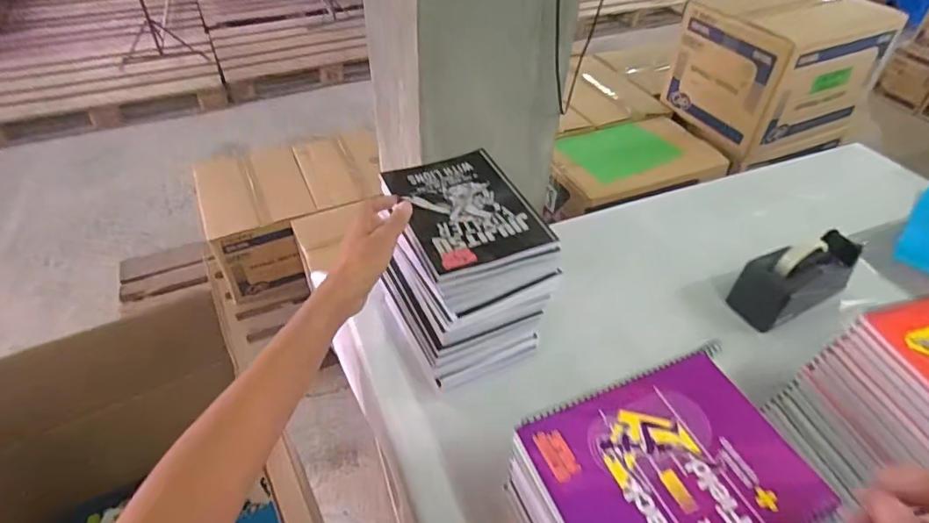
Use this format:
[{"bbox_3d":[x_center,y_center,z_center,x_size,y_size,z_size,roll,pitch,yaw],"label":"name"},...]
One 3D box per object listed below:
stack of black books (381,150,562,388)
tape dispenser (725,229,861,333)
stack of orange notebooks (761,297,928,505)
[{"bbox_3d":[-0.007,0.007,0.660,0.157,0.189,0.186,-19,48,-20],"label":"stack of black books"},{"bbox_3d":[0.517,0.022,0.794,0.187,0.097,0.079,-15,46,-17],"label":"tape dispenser"},{"bbox_3d":[0.505,0.163,0.561,0.202,0.211,0.161,-11,45,-13],"label":"stack of orange notebooks"}]

